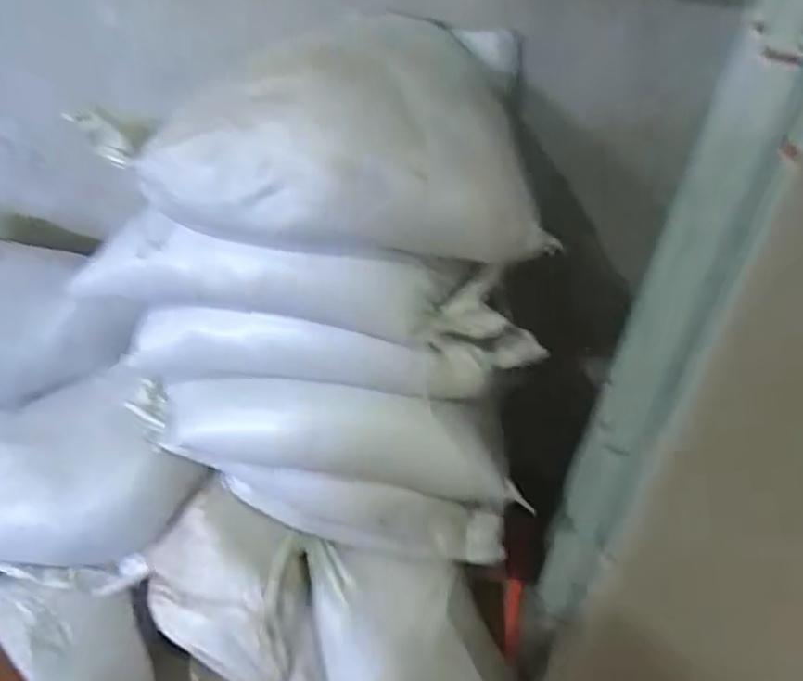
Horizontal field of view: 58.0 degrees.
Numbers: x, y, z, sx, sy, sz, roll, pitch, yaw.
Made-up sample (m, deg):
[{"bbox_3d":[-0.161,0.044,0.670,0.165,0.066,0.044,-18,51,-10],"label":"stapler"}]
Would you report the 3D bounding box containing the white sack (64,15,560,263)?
[{"bbox_3d":[-0.091,-0.226,0.826,0.478,0.166,0.268,-3,46,-6],"label":"white sack"}]

